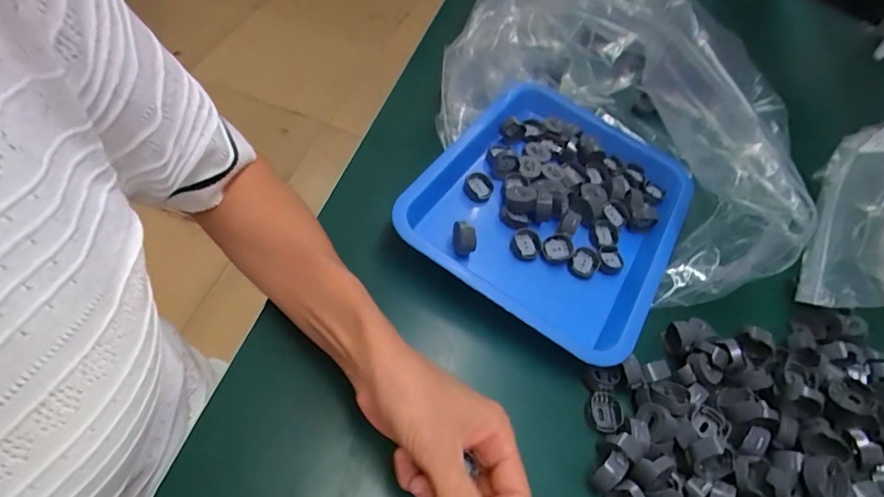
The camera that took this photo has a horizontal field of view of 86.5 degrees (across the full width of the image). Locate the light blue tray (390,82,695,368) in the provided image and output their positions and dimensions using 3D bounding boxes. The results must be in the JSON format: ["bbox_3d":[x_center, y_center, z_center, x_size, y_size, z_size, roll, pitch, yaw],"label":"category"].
[{"bbox_3d":[0.114,-0.052,0.450,0.227,0.037,0.287,29,57,15],"label":"light blue tray"}]

